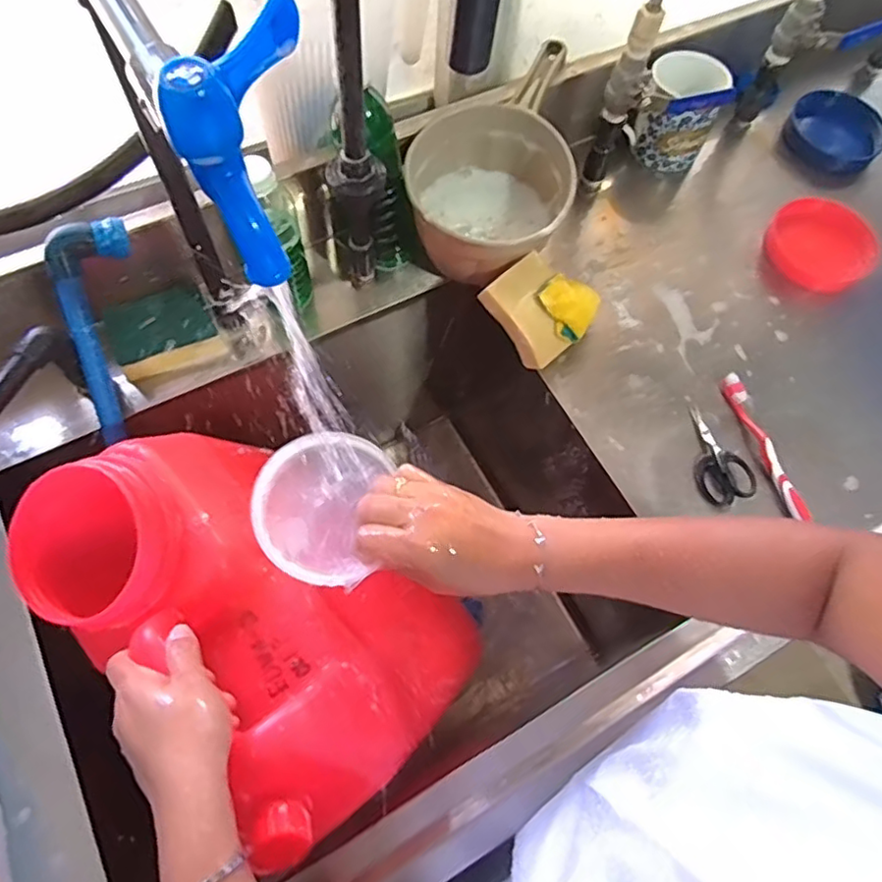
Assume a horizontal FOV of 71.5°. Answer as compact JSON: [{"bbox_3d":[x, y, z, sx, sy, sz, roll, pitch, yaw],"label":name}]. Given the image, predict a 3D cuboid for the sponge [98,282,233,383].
[{"bbox_3d":[-0.289,-0.112,0.638,0.100,0.032,0.086,-27,69,-15],"label":"sponge"}]

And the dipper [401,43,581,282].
[{"bbox_3d":[0.058,-0.304,0.676,0.165,0.106,0.280,12,65,3],"label":"dipper"}]

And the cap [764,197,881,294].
[{"bbox_3d":[0.450,-0.231,0.730,0.119,0.042,0.119,1,65,-3],"label":"cap"}]

